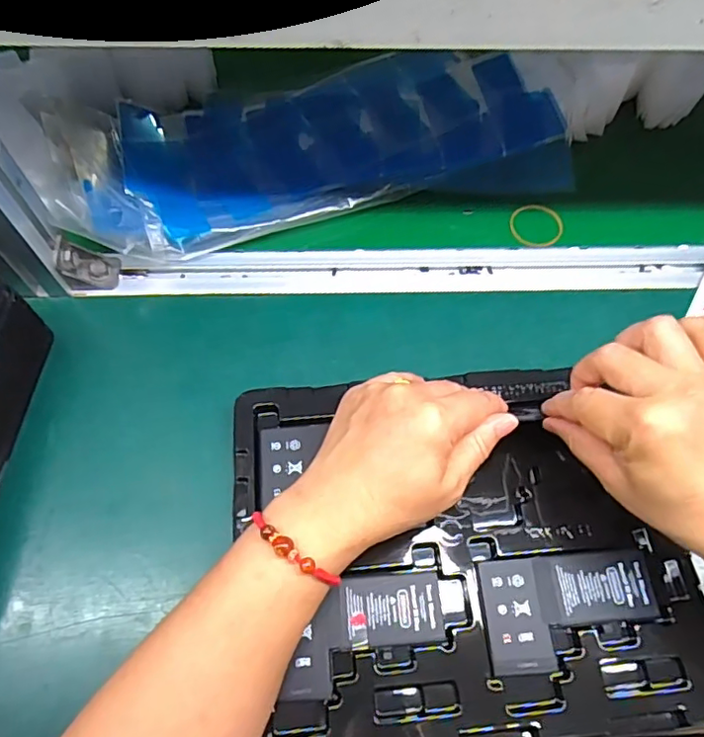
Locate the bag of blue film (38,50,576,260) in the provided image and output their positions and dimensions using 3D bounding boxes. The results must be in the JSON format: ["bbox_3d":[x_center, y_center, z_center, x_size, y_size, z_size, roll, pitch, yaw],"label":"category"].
[{"bbox_3d":[-0.029,-0.195,0.473,0.404,0.052,0.162,-11,64,-8],"label":"bag of blue film"}]

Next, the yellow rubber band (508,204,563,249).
[{"bbox_3d":[0.159,-0.122,0.484,0.047,0.005,0.040,-21,79,-11],"label":"yellow rubber band"}]

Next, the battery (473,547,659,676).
[{"bbox_3d":[0.130,0.142,0.334,0.102,0.005,0.061,-4,63,-4],"label":"battery"}]

